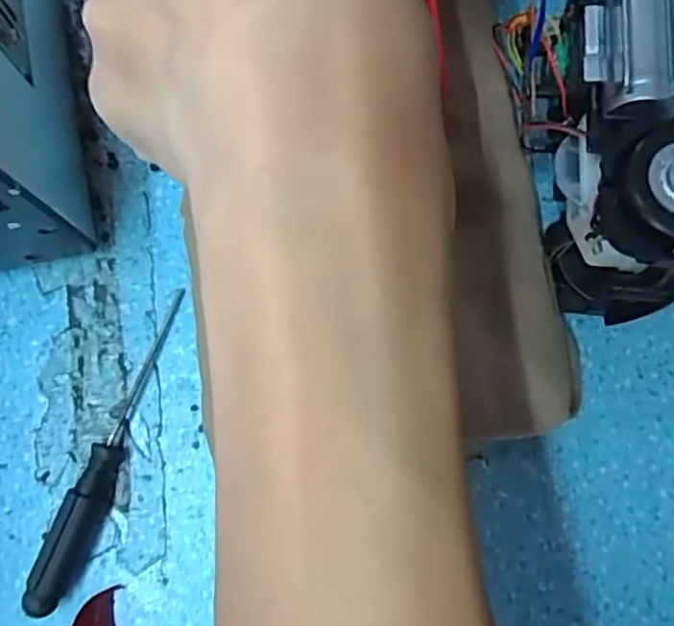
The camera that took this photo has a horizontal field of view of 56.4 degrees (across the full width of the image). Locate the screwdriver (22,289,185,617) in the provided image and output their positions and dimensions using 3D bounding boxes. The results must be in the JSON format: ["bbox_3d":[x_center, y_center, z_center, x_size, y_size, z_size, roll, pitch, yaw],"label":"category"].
[{"bbox_3d":[-0.083,0.047,0.229,0.013,0.015,0.119,18,79,4],"label":"screwdriver"}]

